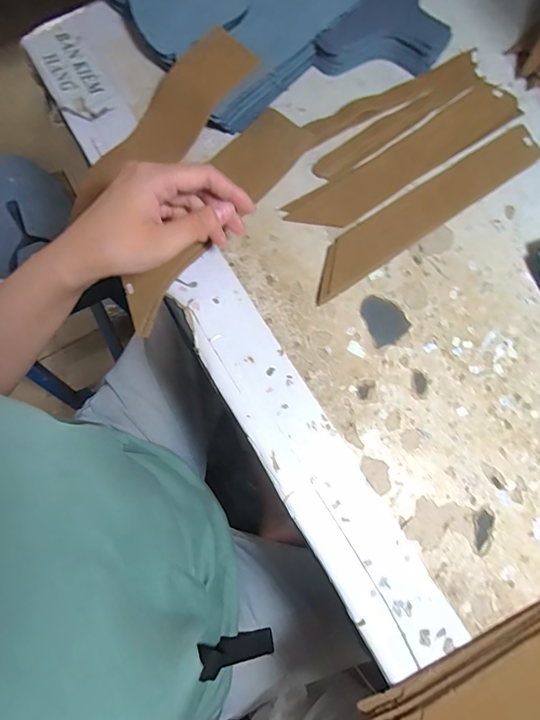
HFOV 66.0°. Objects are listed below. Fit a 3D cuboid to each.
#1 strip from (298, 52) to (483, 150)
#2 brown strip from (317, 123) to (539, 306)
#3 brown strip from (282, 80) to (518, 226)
[{"bbox_3d":[0.116,-0.246,0.393,0.185,0.006,0.028,-25,78,-6],"label":"strip"},{"bbox_3d":[0.137,-0.132,0.366,0.248,0.005,0.044,-33,78,-9],"label":"brown strip"},{"bbox_3d":[0.124,-0.181,0.375,0.238,0.005,0.045,-34,79,-7],"label":"brown strip"}]

